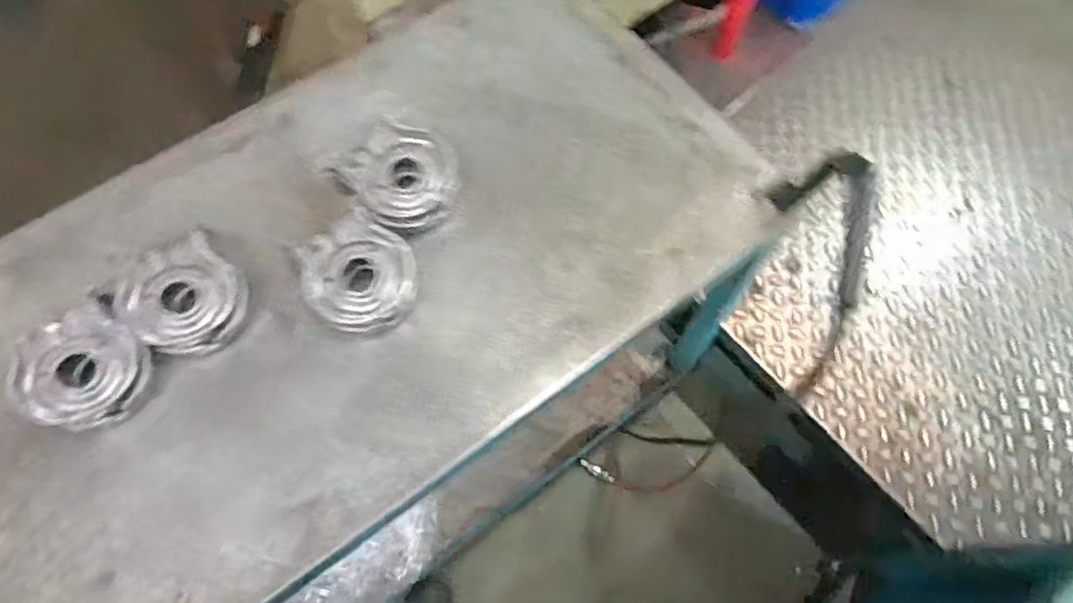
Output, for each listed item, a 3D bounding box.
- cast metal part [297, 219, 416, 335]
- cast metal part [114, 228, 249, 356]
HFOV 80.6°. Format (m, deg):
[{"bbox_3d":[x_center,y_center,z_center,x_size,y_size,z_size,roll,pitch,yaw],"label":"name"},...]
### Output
[{"bbox_3d":[-0.180,-0.026,0.642,0.113,0.060,0.108,42,73,16],"label":"cast metal part"},{"bbox_3d":[-0.358,-0.004,0.644,0.112,0.038,0.106,0,66,0],"label":"cast metal part"}]

